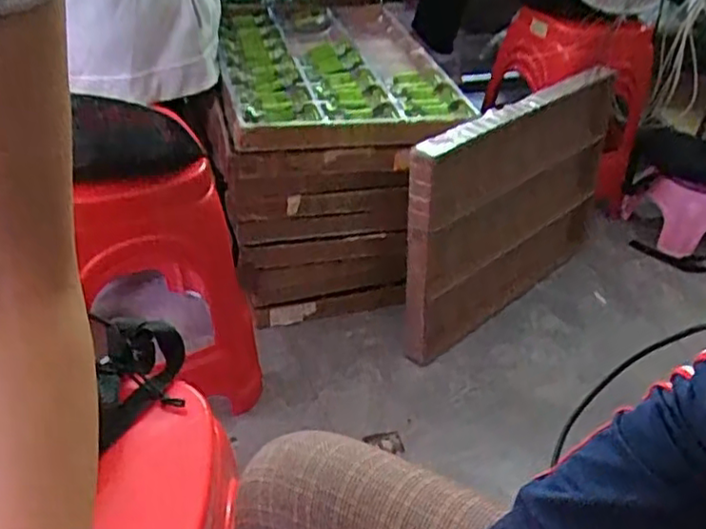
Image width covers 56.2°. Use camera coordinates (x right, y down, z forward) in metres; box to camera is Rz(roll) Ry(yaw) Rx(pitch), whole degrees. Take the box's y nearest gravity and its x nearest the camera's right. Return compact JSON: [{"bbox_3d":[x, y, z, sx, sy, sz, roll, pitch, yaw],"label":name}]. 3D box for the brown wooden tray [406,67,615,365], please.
[{"bbox_3d":[0.364,-0.136,1.457,0.050,0.472,0.726,21,36,39],"label":"brown wooden tray"}]

